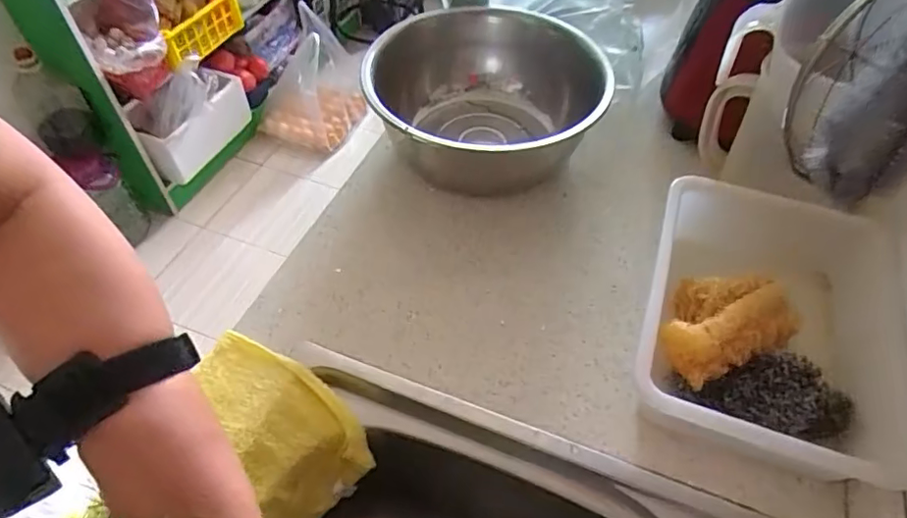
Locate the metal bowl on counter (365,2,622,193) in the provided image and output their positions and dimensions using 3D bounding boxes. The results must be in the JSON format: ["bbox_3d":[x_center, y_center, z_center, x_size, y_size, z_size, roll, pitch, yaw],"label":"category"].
[{"bbox_3d":[0.030,-0.180,0.639,0.250,0.116,0.260,1,52,-1],"label":"metal bowl on counter"}]

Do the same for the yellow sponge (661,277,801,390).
[{"bbox_3d":[0.224,0.058,0.484,0.114,0.064,0.087,-19,54,-16],"label":"yellow sponge"}]

